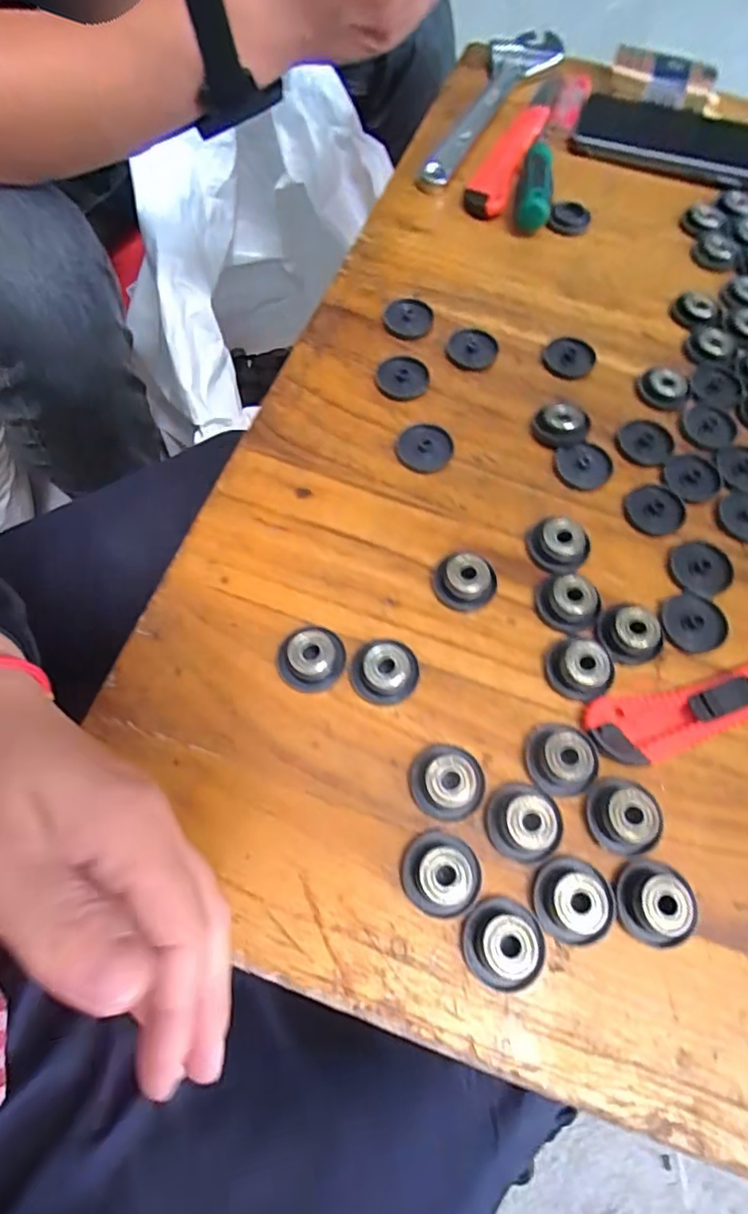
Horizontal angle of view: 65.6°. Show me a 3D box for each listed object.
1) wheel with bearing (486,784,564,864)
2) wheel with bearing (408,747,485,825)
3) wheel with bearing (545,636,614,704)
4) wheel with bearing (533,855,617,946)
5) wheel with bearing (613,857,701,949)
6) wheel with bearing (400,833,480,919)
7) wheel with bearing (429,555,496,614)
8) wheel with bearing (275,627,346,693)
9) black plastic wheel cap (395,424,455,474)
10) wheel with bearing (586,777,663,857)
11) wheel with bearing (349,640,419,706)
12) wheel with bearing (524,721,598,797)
[{"bbox_3d":[0.067,0.093,0.252,0.032,0.014,0.031,1,68,-2],"label":"wheel with bearing"},{"bbox_3d":[0.033,0.078,0.258,0.032,0.015,0.032,1,68,-2],"label":"wheel with bearing"},{"bbox_3d":[0.100,0.030,0.280,0.030,0.015,0.026,32,70,10],"label":"wheel with bearing"},{"bbox_3d":[0.084,0.121,0.240,0.030,0.016,0.032,1,68,-2],"label":"wheel with bearing"},{"bbox_3d":[0.116,0.123,0.242,0.028,0.017,0.031,15,68,4],"label":"wheel with bearing"},{"bbox_3d":[0.028,0.112,0.244,0.032,0.014,0.032,1,68,-2],"label":"wheel with bearing"},{"bbox_3d":[0.046,-0.013,0.297,0.031,0.017,0.025,15,68,4],"label":"wheel with bearing"},{"bbox_3d":[-0.030,0.025,0.277,0.032,0.015,0.027,-17,69,-9],"label":"wheel with bearing"},{"bbox_3d":[0.029,-0.092,0.335,0.034,0.005,0.030,-40,74,-16],"label":"black plastic wheel cap"},{"bbox_3d":[0.111,0.092,0.255,0.029,0.013,0.031,1,68,-2],"label":"wheel with bearing"},{"bbox_3d":[0.006,0.030,0.276,0.029,0.016,0.030,1,68,-2],"label":"wheel with bearing"},{"bbox_3d":[0.086,0.068,0.264,0.030,0.014,0.031,14,68,3],"label":"wheel with bearing"}]

